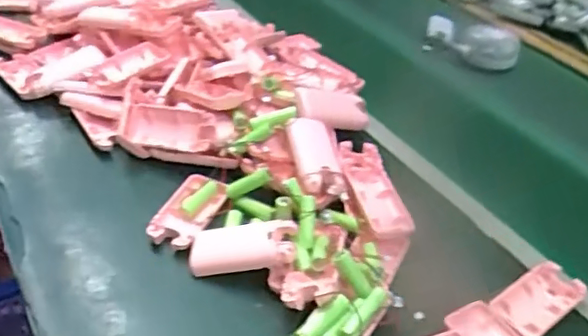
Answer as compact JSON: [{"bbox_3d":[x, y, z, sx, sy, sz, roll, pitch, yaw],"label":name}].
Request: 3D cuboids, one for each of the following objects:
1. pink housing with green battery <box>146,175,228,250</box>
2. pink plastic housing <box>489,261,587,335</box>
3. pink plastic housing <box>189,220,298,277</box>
[{"bbox_3d":[-0.098,0.042,0.553,0.048,0.014,0.088,16,39,13],"label":"pink housing with green battery"},{"bbox_3d":[0.210,0.112,0.501,0.093,0.013,0.042,-23,46,-31],"label":"pink plastic housing"},{"bbox_3d":[-0.043,0.068,0.500,0.092,0.019,0.041,-9,36,15],"label":"pink plastic housing"}]

